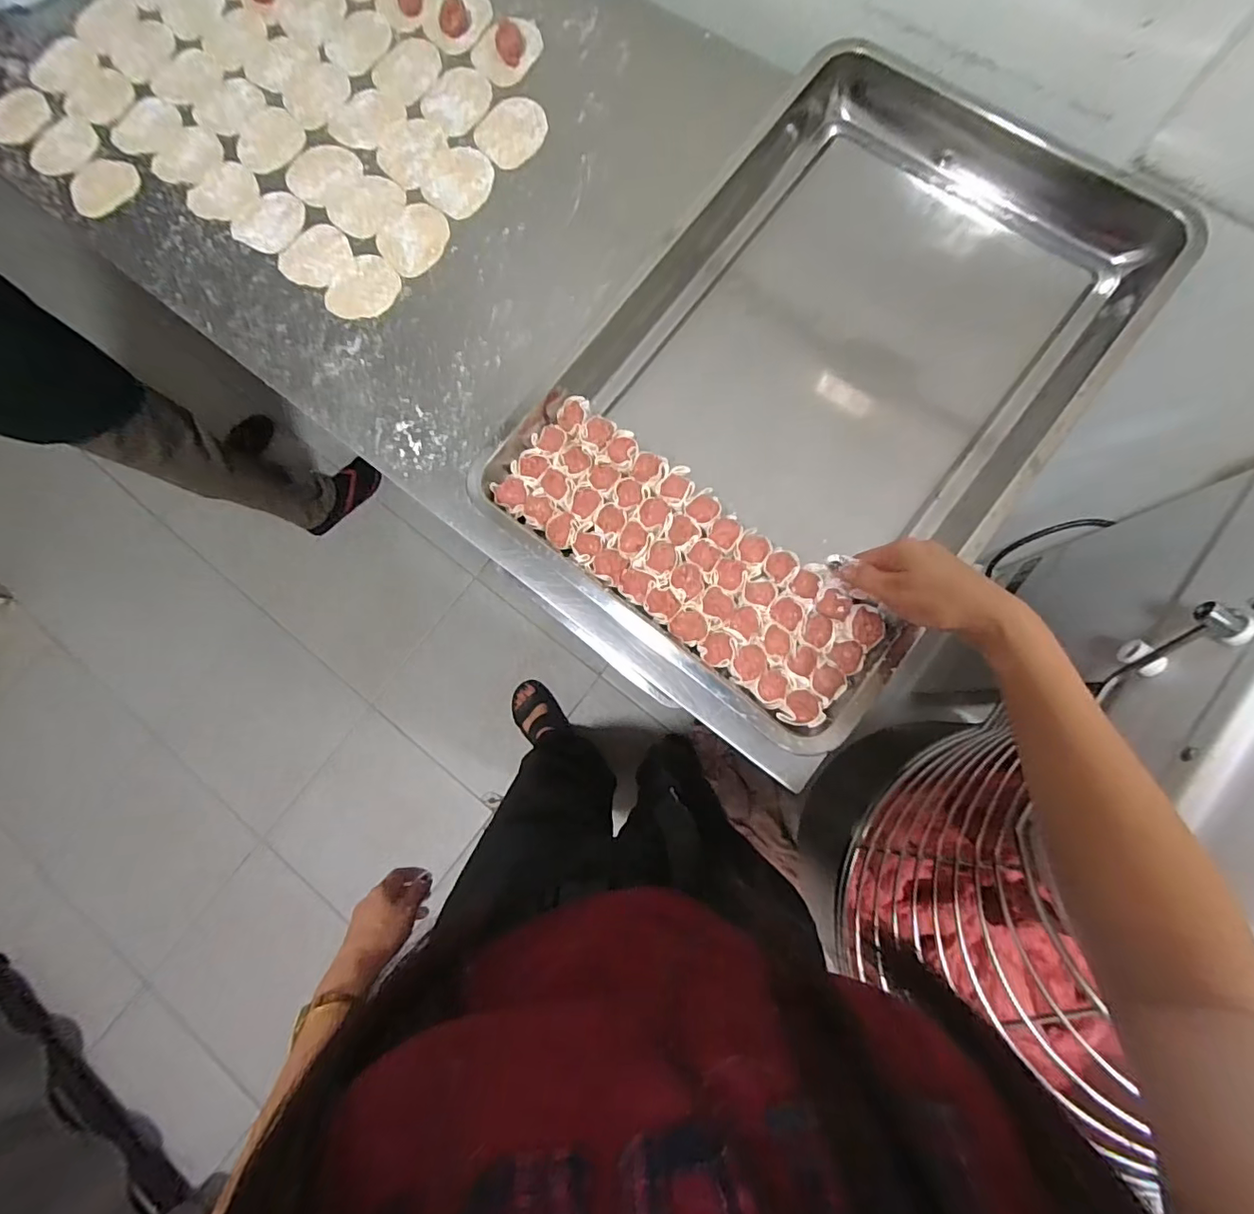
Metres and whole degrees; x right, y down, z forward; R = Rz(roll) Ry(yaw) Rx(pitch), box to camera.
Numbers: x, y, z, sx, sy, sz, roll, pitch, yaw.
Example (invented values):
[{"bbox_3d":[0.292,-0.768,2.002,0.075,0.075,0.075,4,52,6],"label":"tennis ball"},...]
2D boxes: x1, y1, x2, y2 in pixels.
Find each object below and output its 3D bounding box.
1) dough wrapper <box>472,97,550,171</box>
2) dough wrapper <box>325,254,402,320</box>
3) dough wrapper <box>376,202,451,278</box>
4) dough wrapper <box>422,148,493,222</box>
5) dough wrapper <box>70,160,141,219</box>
[{"bbox_3d":[-0.128,-0.528,0.603,0.080,0.004,0.080,0,81,2],"label":"dough wrapper"},{"bbox_3d":[-0.280,-0.338,0.582,0.066,0.004,0.077,37,84,8],"label":"dough wrapper"},{"bbox_3d":[-0.227,-0.395,0.587,0.072,0.004,0.077,0,81,2],"label":"dough wrapper"},{"bbox_3d":[-0.184,-0.466,0.597,0.076,0.004,0.081,0,81,2],"label":"dough wrapper"},{"bbox_3d":[-0.594,-0.477,0.620,0.075,0.007,0.075,33,84,7],"label":"dough wrapper"}]

